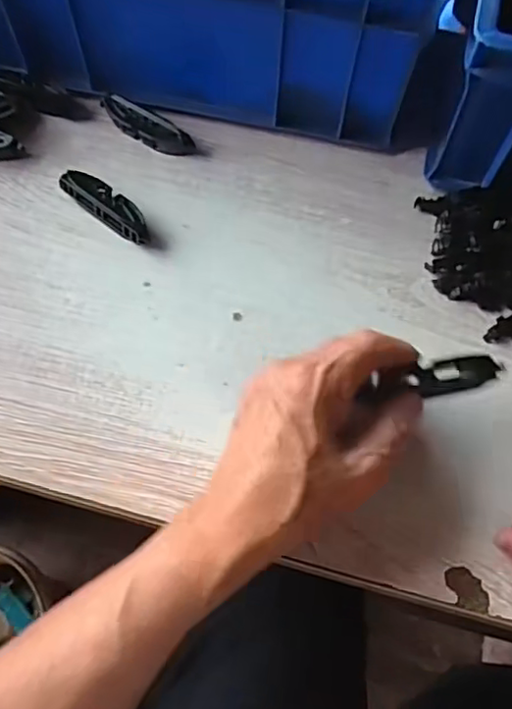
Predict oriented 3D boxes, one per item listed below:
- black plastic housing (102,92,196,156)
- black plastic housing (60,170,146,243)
[{"bbox_3d":[-0.083,-0.172,0.452,0.079,0.018,0.021,32,68,12],"label":"black plastic housing"},{"bbox_3d":[-0.104,-0.105,0.419,0.076,0.017,0.021,36,69,13],"label":"black plastic housing"}]

